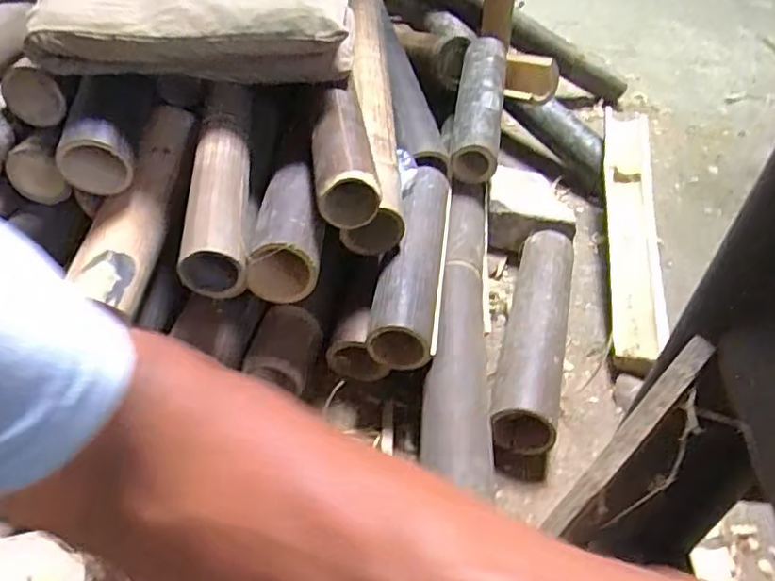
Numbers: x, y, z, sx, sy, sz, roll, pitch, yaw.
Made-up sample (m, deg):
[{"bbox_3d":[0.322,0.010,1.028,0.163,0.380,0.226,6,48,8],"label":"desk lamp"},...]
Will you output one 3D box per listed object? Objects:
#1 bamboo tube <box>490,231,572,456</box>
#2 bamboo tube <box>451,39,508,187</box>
[{"bbox_3d":[0.166,0.036,0.664,0.059,0.060,0.294,13,43,8],"label":"bamboo tube"},{"bbox_3d":[0.130,-0.259,0.852,0.062,0.076,0.254,9,61,1],"label":"bamboo tube"}]

